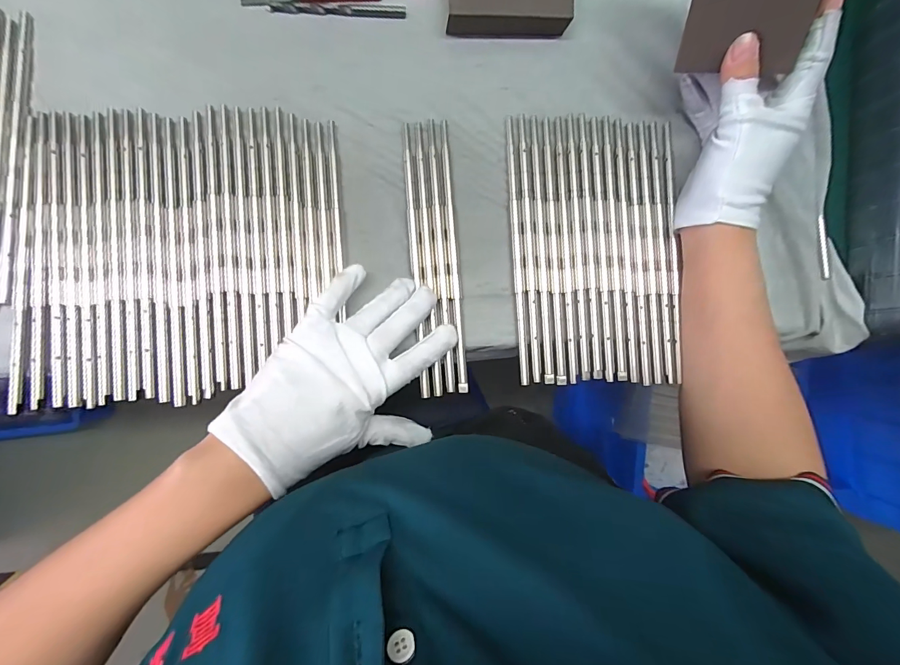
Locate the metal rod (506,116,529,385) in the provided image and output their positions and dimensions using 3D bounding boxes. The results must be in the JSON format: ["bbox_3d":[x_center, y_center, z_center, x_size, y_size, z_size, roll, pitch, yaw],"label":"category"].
[{"bbox_3d":[0.054,-0.066,0.310,0.007,0.004,0.210,-3,88,-6],"label":"metal rod"}]

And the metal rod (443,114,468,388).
[{"bbox_3d":[0.003,-0.060,0.307,0.007,0.004,0.211,-4,88,-6],"label":"metal rod"}]

